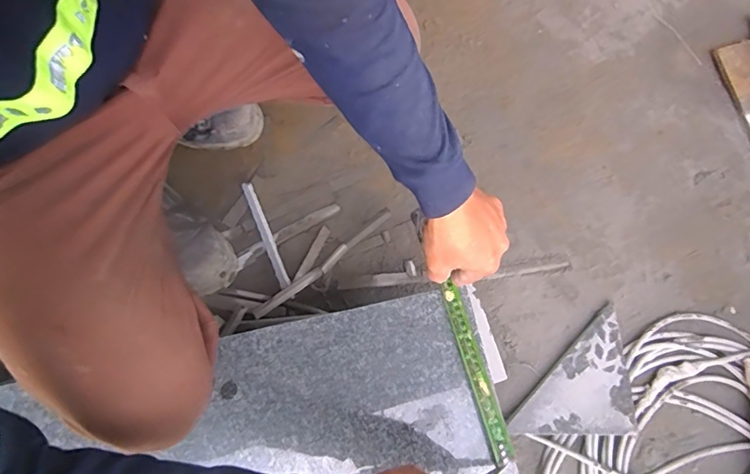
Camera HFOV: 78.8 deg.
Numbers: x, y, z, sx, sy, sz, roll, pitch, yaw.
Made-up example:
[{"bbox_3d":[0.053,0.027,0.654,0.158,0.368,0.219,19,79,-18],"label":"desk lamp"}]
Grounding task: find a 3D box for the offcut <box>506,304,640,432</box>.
[{"bbox_3d":[0.341,0.249,0.723,0.134,0.028,0.247,44,81,6],"label":"offcut"}]

